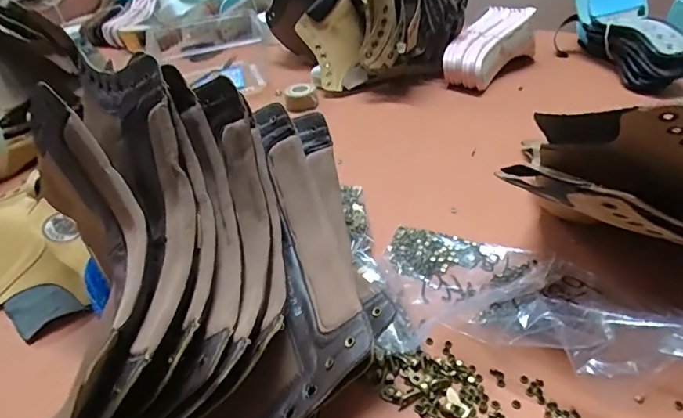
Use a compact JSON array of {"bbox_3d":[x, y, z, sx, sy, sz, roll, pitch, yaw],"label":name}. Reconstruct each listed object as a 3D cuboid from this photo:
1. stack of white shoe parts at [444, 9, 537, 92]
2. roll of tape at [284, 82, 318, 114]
[{"bbox_3d":[0.222,-0.238,0.720,0.162,0.076,0.083,-33,44,-30],"label":"stack of white shoe parts"},{"bbox_3d":[-0.061,-0.166,0.715,0.046,0.031,0.046,-5,37,4],"label":"roll of tape"}]

